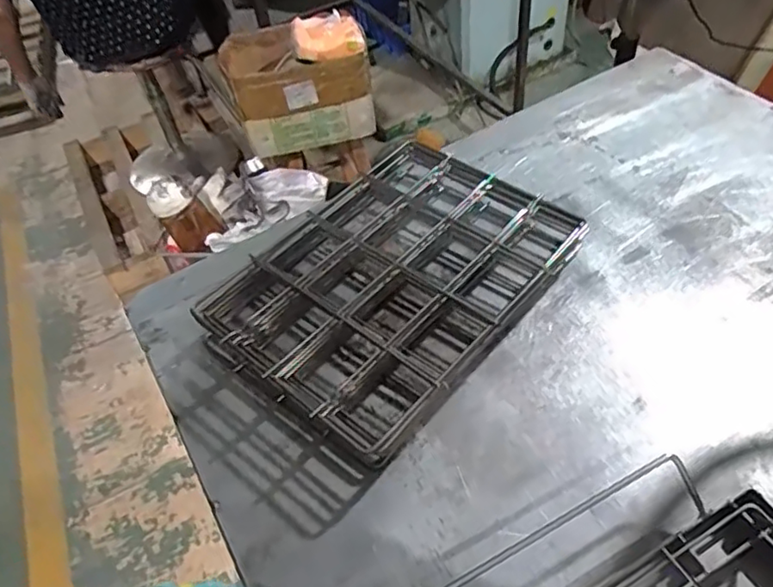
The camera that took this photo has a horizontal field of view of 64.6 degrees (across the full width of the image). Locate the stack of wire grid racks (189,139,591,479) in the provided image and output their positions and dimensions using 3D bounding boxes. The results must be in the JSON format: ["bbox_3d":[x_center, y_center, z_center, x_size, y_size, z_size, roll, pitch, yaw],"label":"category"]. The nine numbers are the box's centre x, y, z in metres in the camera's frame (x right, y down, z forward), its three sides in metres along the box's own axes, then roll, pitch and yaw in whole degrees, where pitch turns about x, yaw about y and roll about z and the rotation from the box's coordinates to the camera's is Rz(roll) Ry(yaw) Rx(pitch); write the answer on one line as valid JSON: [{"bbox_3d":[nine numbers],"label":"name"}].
[{"bbox_3d":[0.013,-0.020,0.602,0.238,0.056,0.333,30,57,30],"label":"stack of wire grid racks"}]

